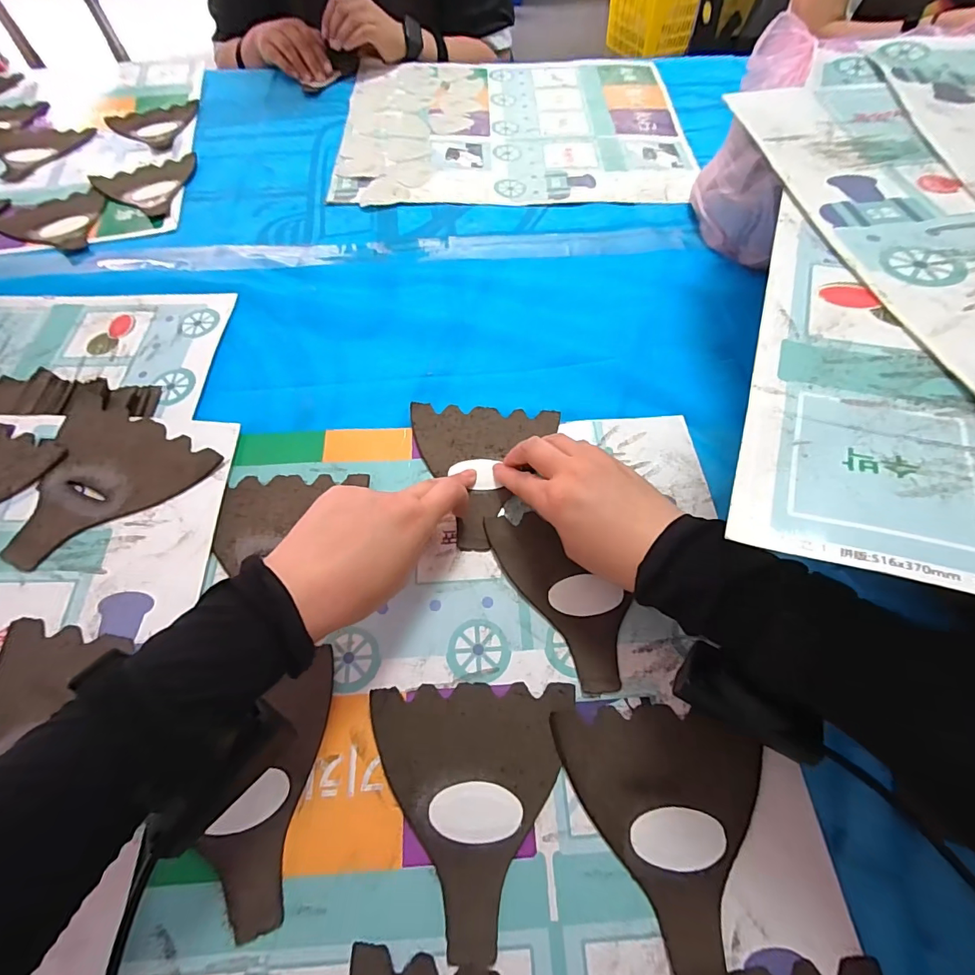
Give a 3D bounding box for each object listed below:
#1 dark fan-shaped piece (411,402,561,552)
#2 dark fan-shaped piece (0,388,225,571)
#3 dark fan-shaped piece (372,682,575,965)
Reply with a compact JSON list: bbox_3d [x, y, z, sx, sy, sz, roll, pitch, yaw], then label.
[{"bbox_3d":[-0.006,-0.011,0.358,0.118,0.004,0.125,4,63,1],"label":"dark fan-shaped piece"},{"bbox_3d":[-0.290,-0.001,0.330,0.122,0.006,0.123,25,63,1],"label":"dark fan-shaped piece"},{"bbox_3d":[-0.009,0.179,0.255,0.115,0.004,0.123,0,62,-1],"label":"dark fan-shaped piece"}]

